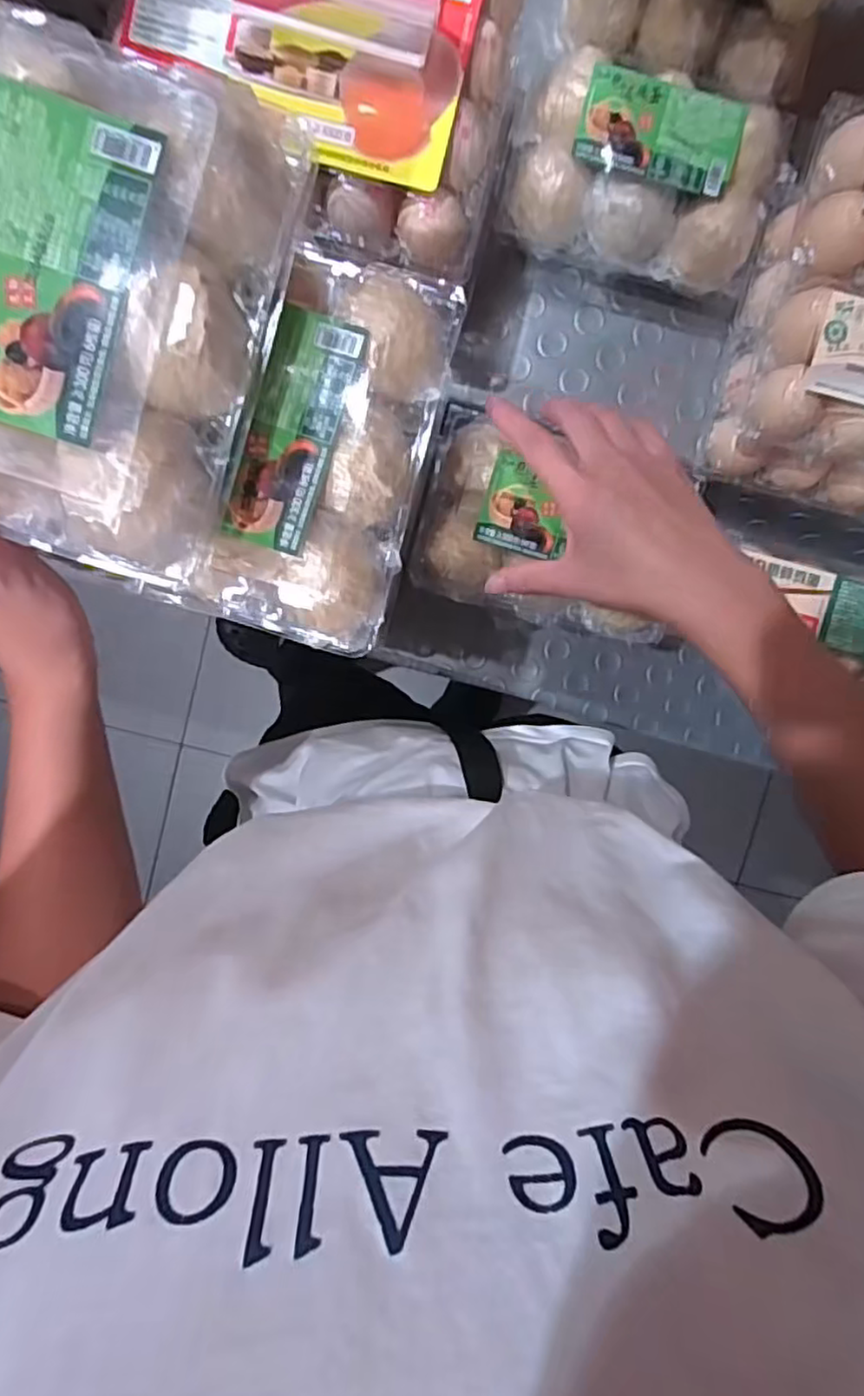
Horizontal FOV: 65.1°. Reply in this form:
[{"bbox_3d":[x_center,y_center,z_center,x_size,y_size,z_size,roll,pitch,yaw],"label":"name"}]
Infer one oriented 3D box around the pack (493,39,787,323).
[{"bbox_3d":[0.140,-0.347,0.454,0.172,0.067,0.112,12,95,-2],"label":"pack"}]

